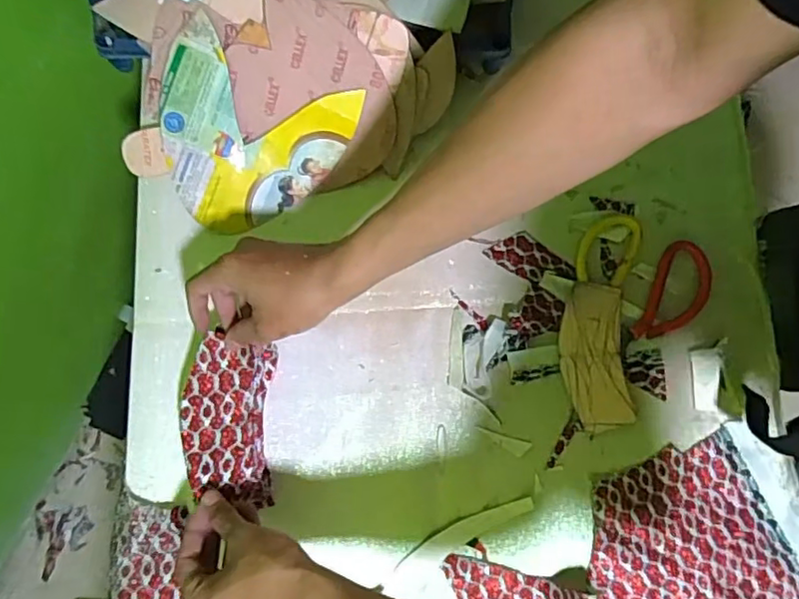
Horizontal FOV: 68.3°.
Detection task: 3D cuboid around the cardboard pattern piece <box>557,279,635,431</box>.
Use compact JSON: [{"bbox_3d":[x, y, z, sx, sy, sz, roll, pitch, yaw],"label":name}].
[{"bbox_3d":[0.180,0.052,0.547,0.056,0.017,0.133,-3,78,-2],"label":"cardboard pattern piece"}]

